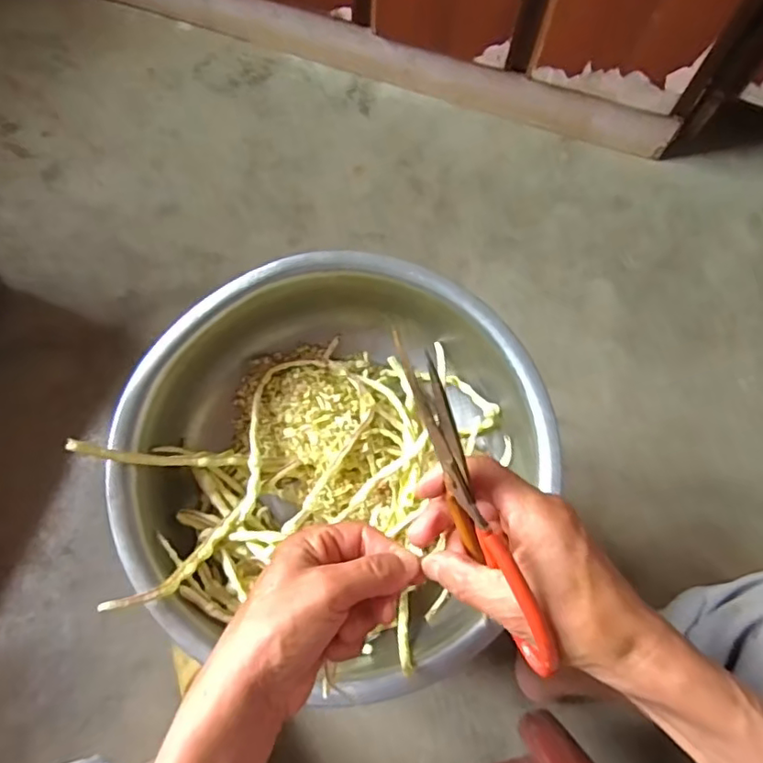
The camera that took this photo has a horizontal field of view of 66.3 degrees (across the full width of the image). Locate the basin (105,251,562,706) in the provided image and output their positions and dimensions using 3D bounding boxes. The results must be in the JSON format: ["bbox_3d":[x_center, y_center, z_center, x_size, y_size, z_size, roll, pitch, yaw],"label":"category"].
[{"bbox_3d":[-0.042,0.065,0.491,0.316,0.112,0.324,0,70,-1],"label":"basin"}]

